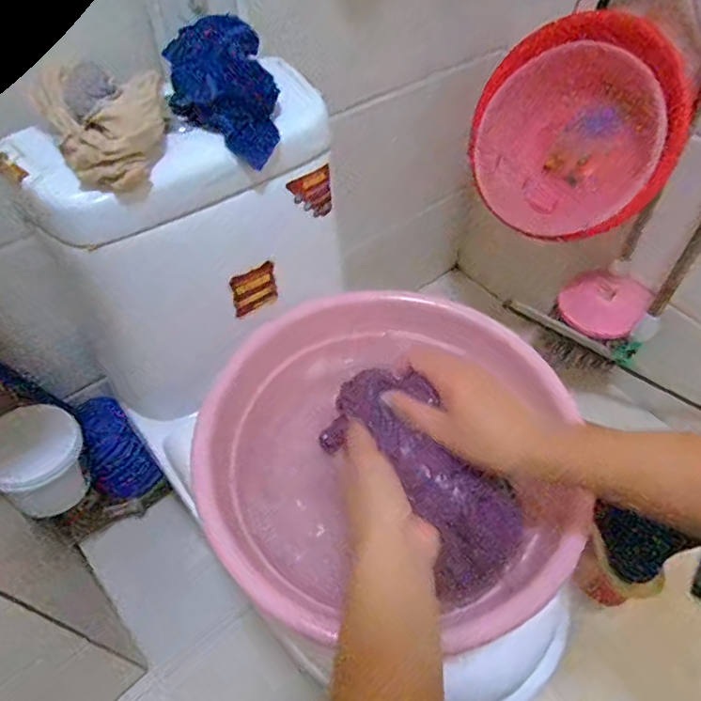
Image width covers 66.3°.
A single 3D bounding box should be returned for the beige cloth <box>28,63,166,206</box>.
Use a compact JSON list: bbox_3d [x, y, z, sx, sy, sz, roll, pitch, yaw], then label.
[{"bbox_3d":[-0.216,-0.205,0.485,0.102,0.089,0.099,-18,55,-15],"label":"beige cloth"}]

